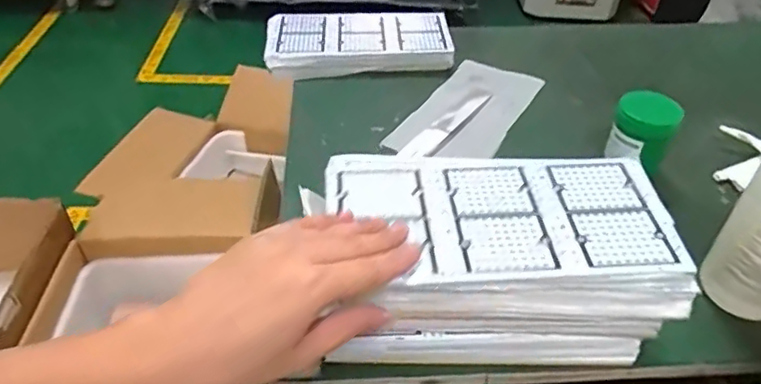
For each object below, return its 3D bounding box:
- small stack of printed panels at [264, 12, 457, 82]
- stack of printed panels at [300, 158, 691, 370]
[{"bbox_3d":[-0.030,-0.208,0.807,0.251,0.039,0.126,-2,41,-6],"label":"small stack of printed panels"},{"bbox_3d":[0.081,0.058,0.455,0.250,0.118,0.123,1,41,-4],"label":"stack of printed panels"}]

